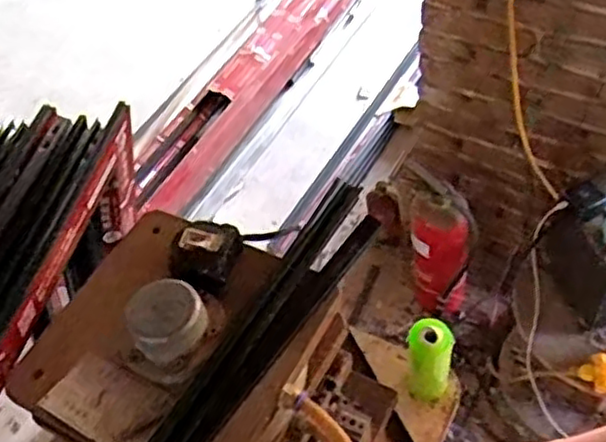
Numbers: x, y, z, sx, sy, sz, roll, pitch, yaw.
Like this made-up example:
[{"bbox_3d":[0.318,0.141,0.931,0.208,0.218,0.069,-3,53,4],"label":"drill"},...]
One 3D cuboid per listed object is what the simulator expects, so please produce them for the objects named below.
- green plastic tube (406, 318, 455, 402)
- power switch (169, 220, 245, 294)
[{"bbox_3d":[0.144,0.163,0.810,0.053,0.116,0.044,10,53,15],"label":"green plastic tube"},{"bbox_3d":[-0.089,0.025,0.629,0.067,0.024,0.064,18,55,20],"label":"power switch"}]

